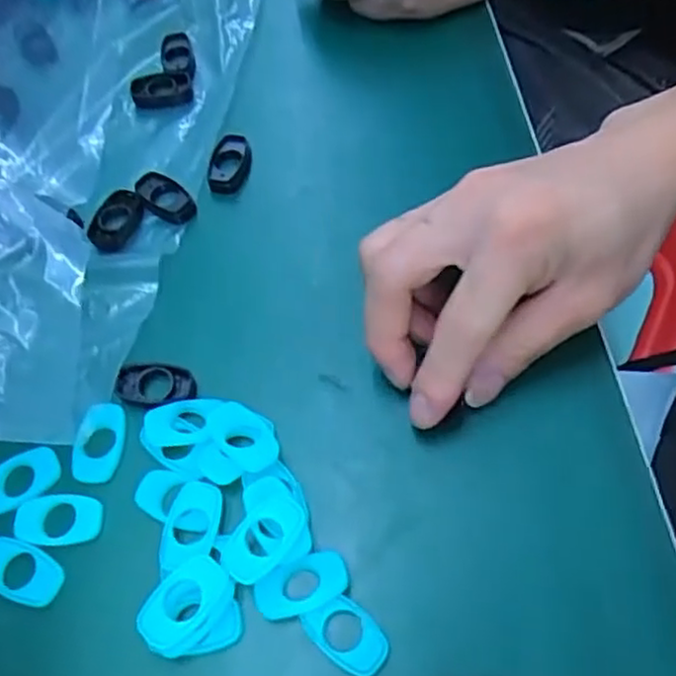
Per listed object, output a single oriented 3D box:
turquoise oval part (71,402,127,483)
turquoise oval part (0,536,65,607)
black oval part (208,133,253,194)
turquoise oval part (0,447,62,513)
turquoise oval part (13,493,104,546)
[{"bbox_3d":[-0.095,0.041,0.277,0.019,0.004,0.032,2,61,4],"label":"turquoise oval part"},{"bbox_3d":[-0.116,0.086,0.255,0.032,0.006,0.018,22,64,14],"label":"turquoise oval part"},{"bbox_3d":[-0.054,-0.086,0.344,0.018,0.008,0.033,6,62,7],"label":"black oval part"},{"bbox_3d":[-0.126,0.055,0.274,0.033,0.004,0.019,-27,63,-11],"label":"turquoise oval part"},{"bbox_3d":[-0.107,0.068,0.264,0.033,0.004,0.019,2,61,4],"label":"turquoise oval part"}]

